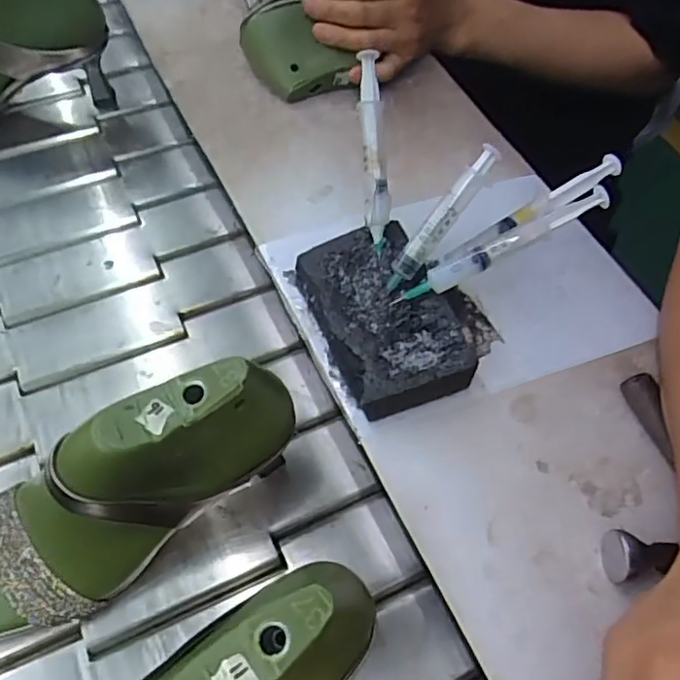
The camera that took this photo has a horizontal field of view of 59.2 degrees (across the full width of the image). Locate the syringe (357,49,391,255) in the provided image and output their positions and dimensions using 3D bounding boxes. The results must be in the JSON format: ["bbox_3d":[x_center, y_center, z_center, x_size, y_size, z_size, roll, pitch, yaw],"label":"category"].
[{"bbox_3d":[0.023,-0.127,0.409,0.017,0.011,0.129,-5,97,-6],"label":"syringe"}]

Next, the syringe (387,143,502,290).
[{"bbox_3d":[0.066,-0.079,0.391,0.014,0.011,0.108,40,99,19],"label":"syringe"}]

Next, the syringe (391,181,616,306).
[{"bbox_3d":[0.107,-0.061,0.392,0.149,0.012,0.015,-26,62,1],"label":"syringe"}]

